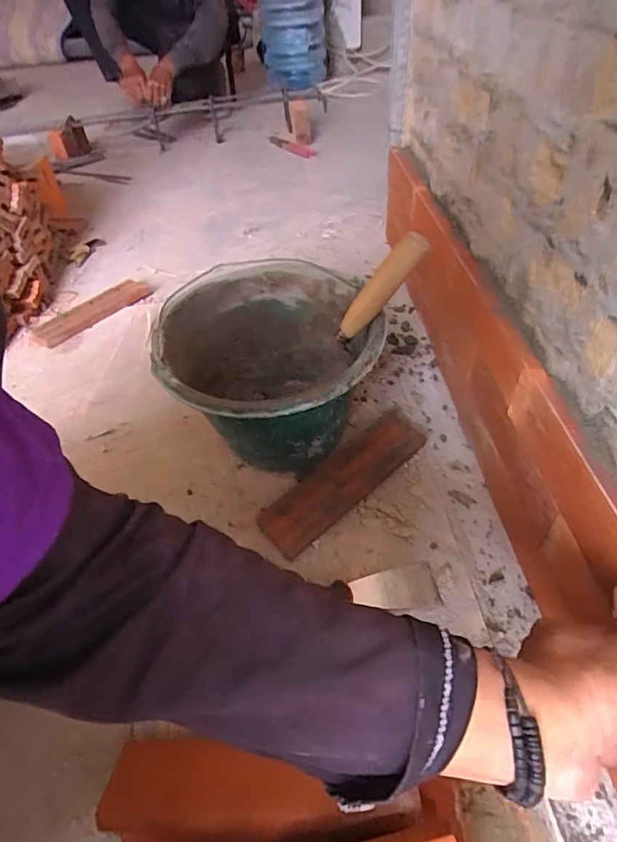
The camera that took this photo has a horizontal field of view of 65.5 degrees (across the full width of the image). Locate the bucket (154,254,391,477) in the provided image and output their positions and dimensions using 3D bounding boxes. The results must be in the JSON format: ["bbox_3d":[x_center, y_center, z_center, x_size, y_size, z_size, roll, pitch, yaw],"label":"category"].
[{"bbox_3d":[-0.042,-0.049,0.617,0.250,0.190,0.271,-3,45,3],"label":"bucket"}]

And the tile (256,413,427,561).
[{"bbox_3d":[0.046,0.071,0.598,0.232,0.036,0.066,-34,51,-25],"label":"tile"}]

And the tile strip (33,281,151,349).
[{"bbox_3d":[-0.416,-0.212,0.928,0.080,0.022,0.231,31,56,31],"label":"tile strip"}]

